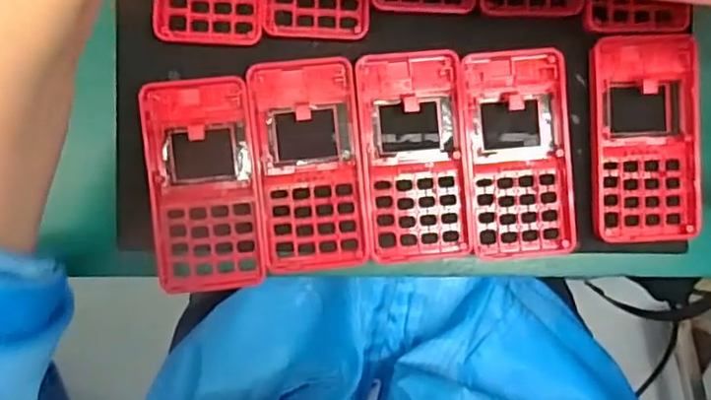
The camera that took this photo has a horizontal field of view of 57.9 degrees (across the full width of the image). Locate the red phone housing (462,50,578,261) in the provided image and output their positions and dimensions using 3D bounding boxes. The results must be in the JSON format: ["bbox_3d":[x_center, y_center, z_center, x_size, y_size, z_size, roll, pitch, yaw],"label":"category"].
[{"bbox_3d":[0.097,-0.027,0.384,0.060,0.014,0.122,-5,90,-3],"label":"red phone housing"}]

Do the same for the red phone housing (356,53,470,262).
[{"bbox_3d":[0.035,-0.025,0.381,0.061,0.012,0.122,-6,90,-3],"label":"red phone housing"}]

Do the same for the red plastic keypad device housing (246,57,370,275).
[{"bbox_3d":[-0.027,-0.021,0.379,0.061,0.012,0.123,-6,90,-3],"label":"red plastic keypad device housing"}]

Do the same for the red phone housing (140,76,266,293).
[{"bbox_3d":[-0.089,-0.009,0.378,0.061,0.015,0.124,-6,90,-3],"label":"red phone housing"}]

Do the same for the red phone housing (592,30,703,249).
[{"bbox_3d":[0.173,-0.037,0.387,0.062,0.015,0.122,-3,90,-3],"label":"red phone housing"}]

